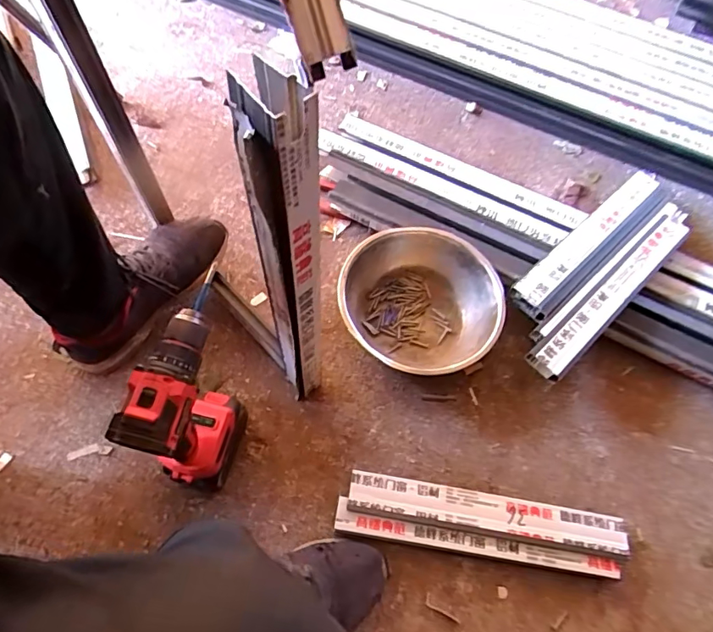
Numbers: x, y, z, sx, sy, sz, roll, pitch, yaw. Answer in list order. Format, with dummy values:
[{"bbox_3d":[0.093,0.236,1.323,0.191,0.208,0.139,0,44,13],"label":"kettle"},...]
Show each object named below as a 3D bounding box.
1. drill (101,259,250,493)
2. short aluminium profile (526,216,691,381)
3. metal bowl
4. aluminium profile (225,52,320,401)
[{"bbox_3d":[-0.181,0.096,0.555,0.067,0.206,0.140,15,64,5],"label":"drill"},{"bbox_3d":[0.388,-0.038,0.733,0.377,0.034,0.045,-39,71,-19],"label":"short aluminium profile"},{"bbox_3d":[0.093,-0.017,0.744,0.229,0.085,0.228,1,66,-3],"label":"metal bowl"},{"bbox_3d":[-0.064,-0.021,0.479,0.049,0.472,0.053,-32,69,-16],"label":"aluminium profile"}]

